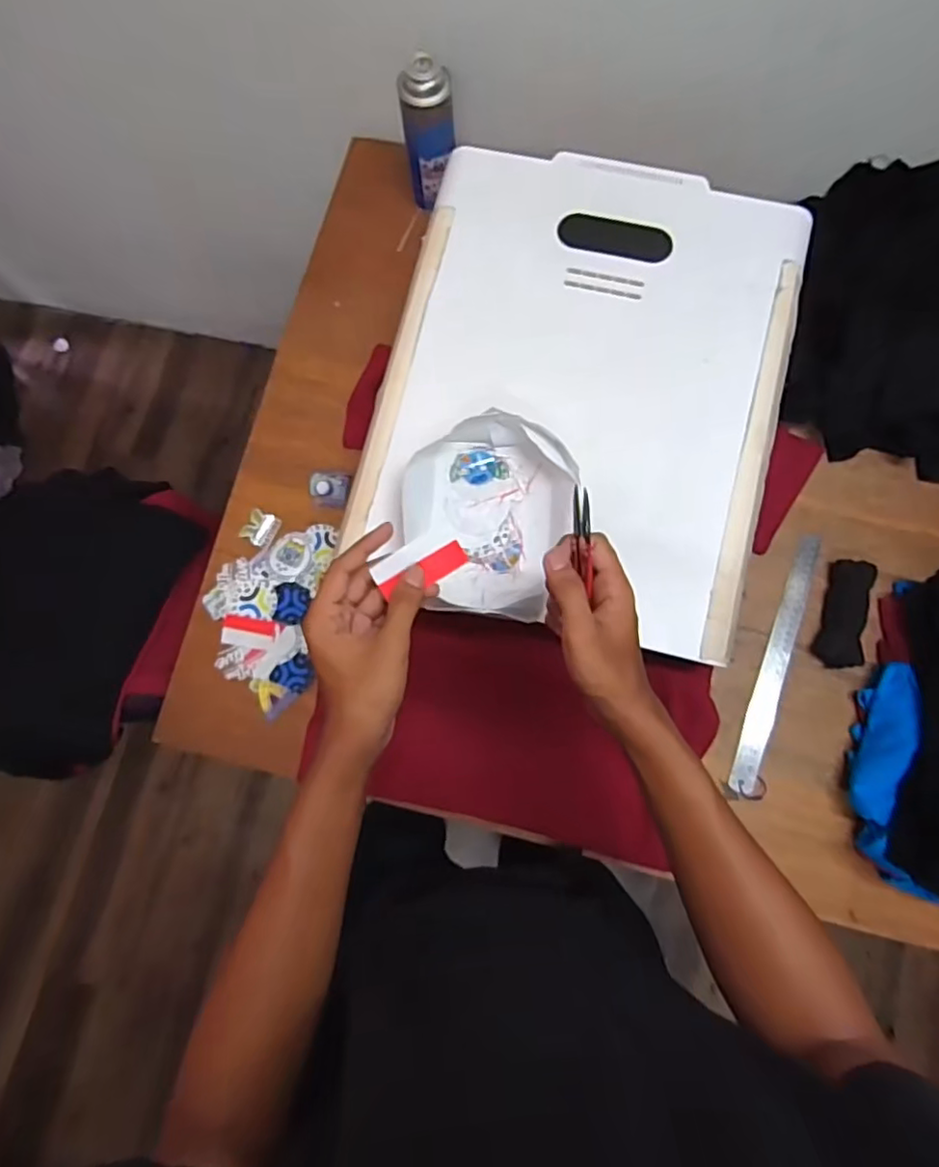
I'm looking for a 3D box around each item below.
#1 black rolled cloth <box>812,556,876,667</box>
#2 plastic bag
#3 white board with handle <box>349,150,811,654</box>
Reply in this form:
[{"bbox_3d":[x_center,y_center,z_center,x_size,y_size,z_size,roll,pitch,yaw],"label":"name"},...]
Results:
[{"bbox_3d":[0.448,0.036,0.723,0.045,0.026,0.126,15,80,4],"label":"black rolled cloth"},{"bbox_3d":[0.016,-0.062,0.580,0.161,0.053,0.186,1,80,1],"label":"plastic bag"},{"bbox_3d":[0.118,-0.210,0.631,0.392,0.035,0.488,13,80,3],"label":"white board with handle"}]

